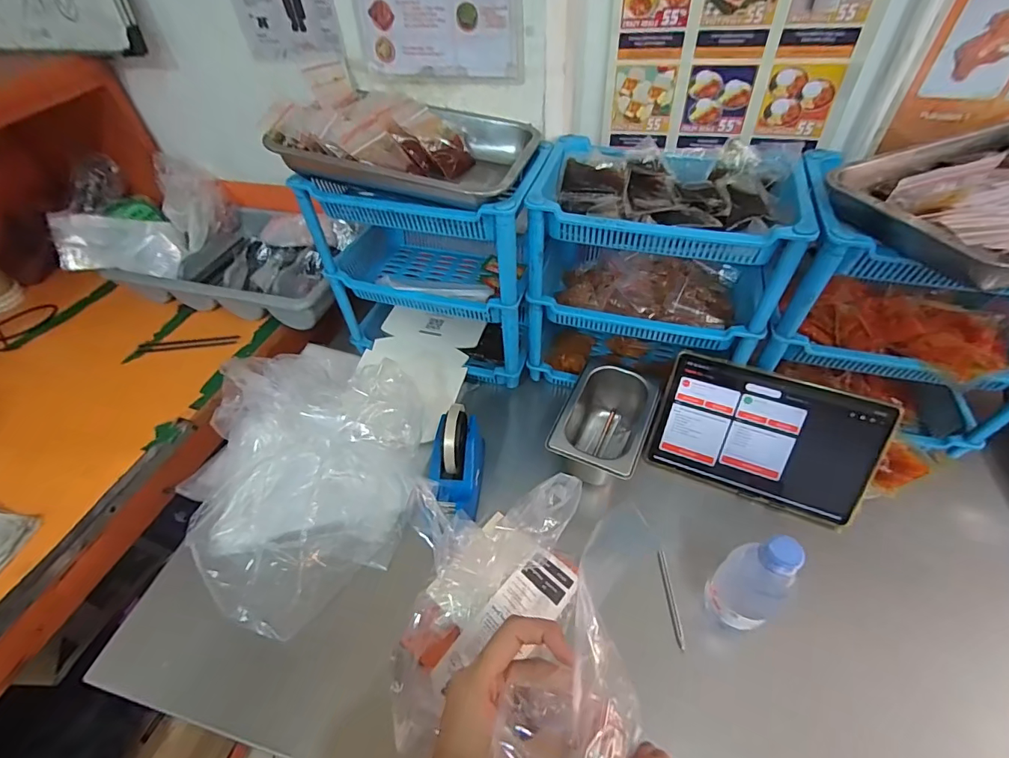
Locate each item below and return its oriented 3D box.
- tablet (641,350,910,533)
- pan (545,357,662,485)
[{"bbox_3d":[0.333,0.077,0.588,0.254,0.170,0.009,19,17,19],"label":"tablet"},{"bbox_3d":[0.141,0.066,0.633,0.107,0.094,0.177,18,52,19],"label":"pan"}]

